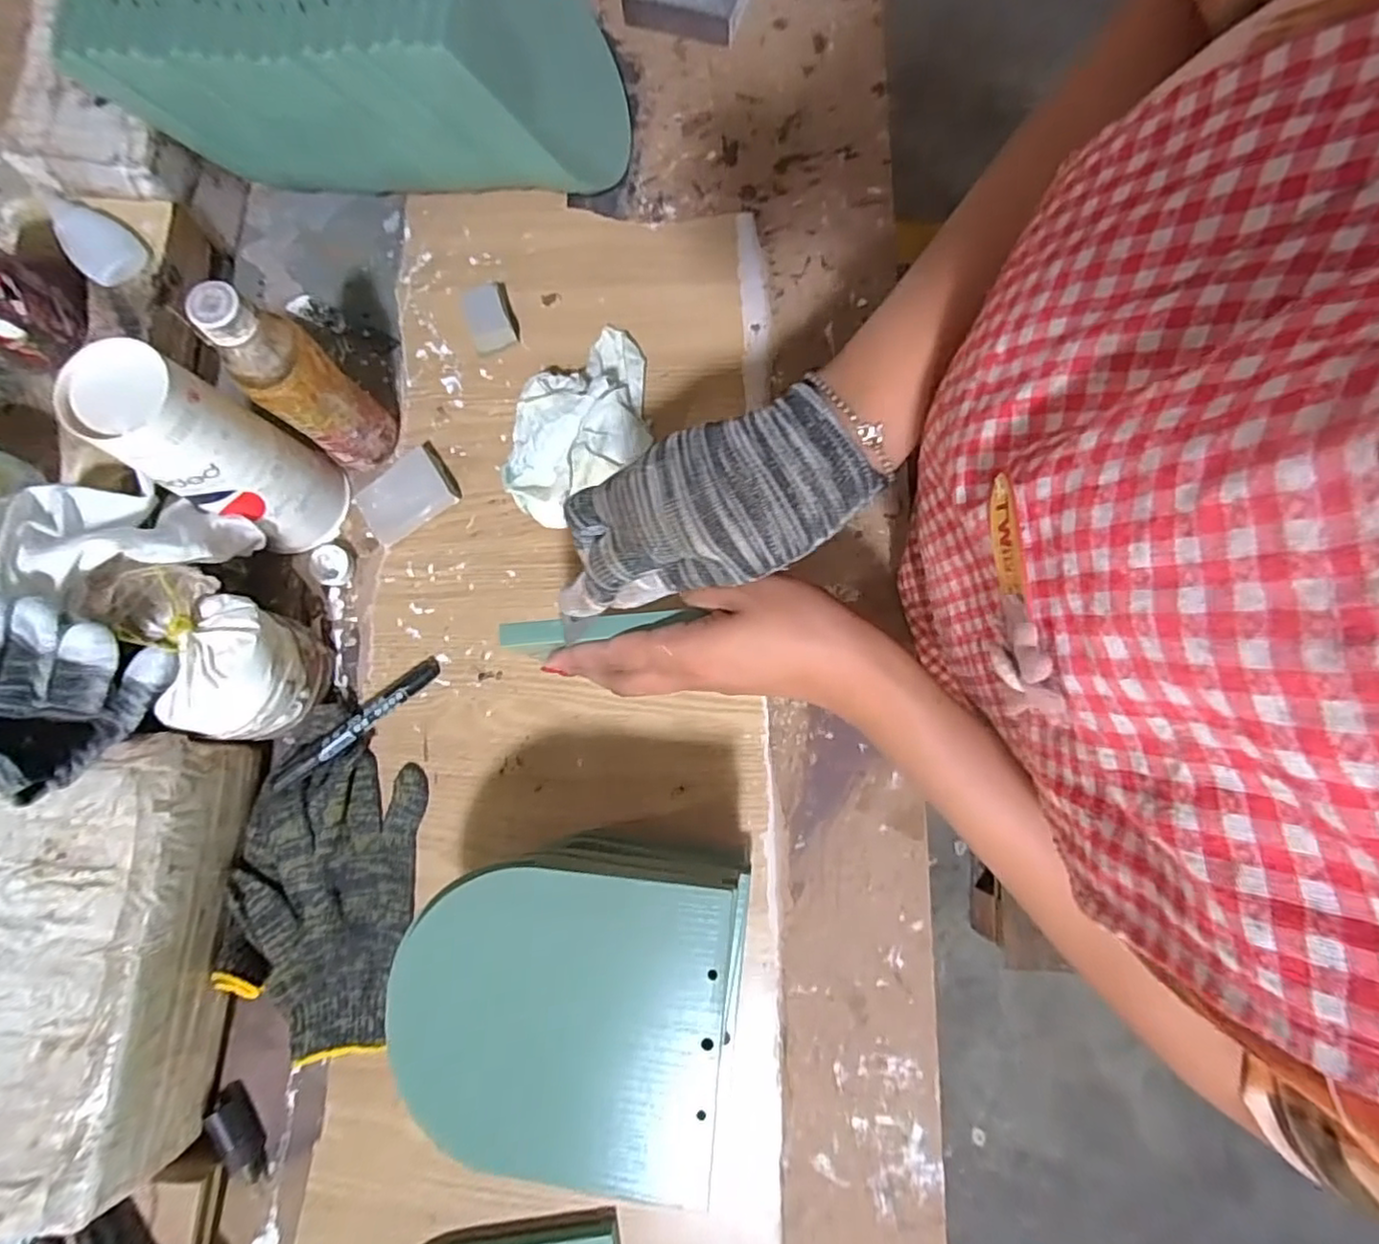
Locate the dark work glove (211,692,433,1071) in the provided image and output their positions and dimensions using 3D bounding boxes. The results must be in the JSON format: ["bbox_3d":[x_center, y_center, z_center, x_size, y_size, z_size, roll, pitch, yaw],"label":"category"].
[{"bbox_3d":[-0.248,0.175,0.448,0.111,0.028,0.222,1,80,0],"label":"dark work glove"}]

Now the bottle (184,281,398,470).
[{"bbox_3d":[-0.256,-0.161,0.441,0.050,0.158,0.050,-20,81,-4],"label":"bottle"}]

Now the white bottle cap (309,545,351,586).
[{"bbox_3d":[-0.275,-0.043,0.500,0.030,0.007,0.029,0,80,-1],"label":"white bottle cap"}]

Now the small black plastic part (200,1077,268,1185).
[{"bbox_3d":[-0.295,0.335,0.429,0.021,0.015,0.058,-34,82,-6],"label":"small black plastic part"}]

